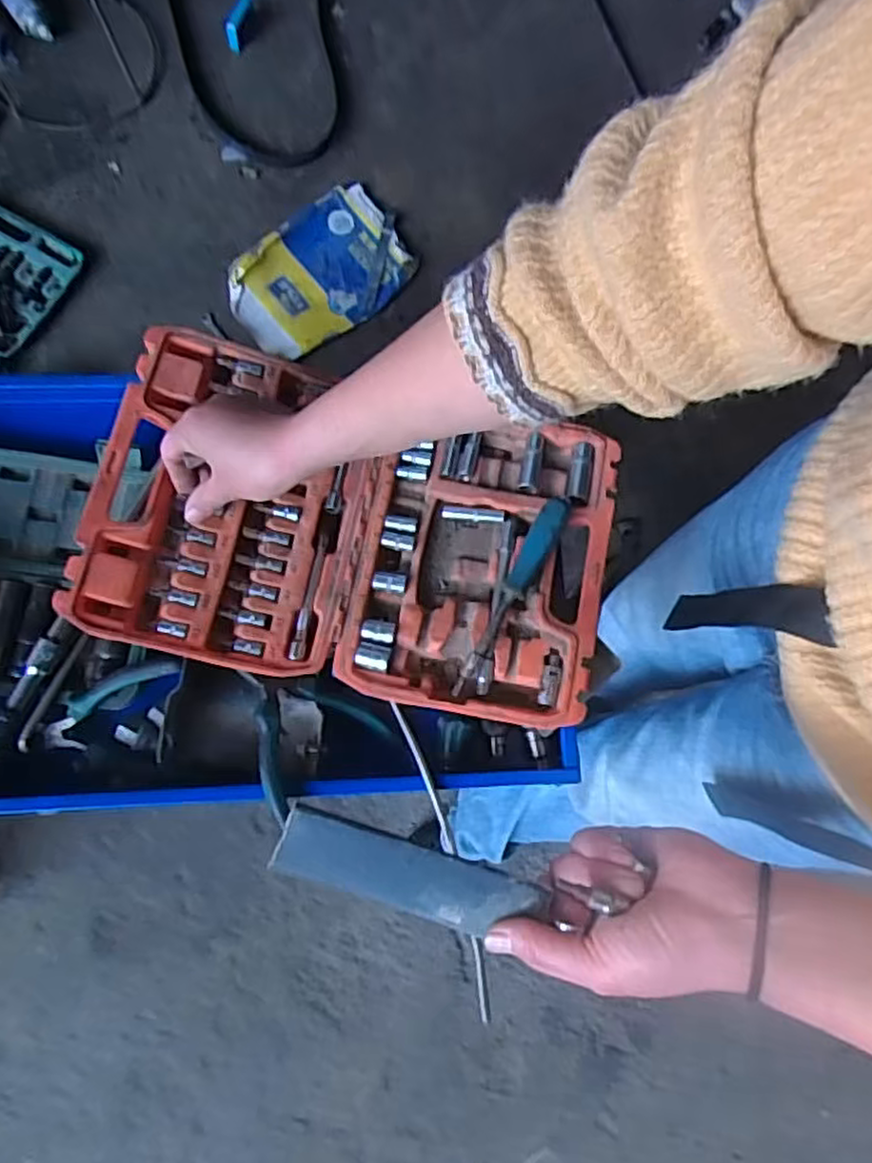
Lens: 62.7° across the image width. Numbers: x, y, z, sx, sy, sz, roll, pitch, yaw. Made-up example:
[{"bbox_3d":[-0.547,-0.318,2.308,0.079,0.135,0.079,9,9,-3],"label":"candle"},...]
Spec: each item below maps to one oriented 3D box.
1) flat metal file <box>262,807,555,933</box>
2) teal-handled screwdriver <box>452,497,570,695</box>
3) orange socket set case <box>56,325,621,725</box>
[{"bbox_3d":[-0.013,0.153,0.366,0.137,0.008,0.044,21,106,-5],"label":"flat metal file"},{"bbox_3d":[0.058,0.011,0.544,0.022,0.024,0.165,29,76,-1],"label":"teal-handled screwdriver"},{"bbox_3d":[-0.055,-0.042,0.541,0.371,0.075,0.239,11,78,1],"label":"orange socket set case"}]

